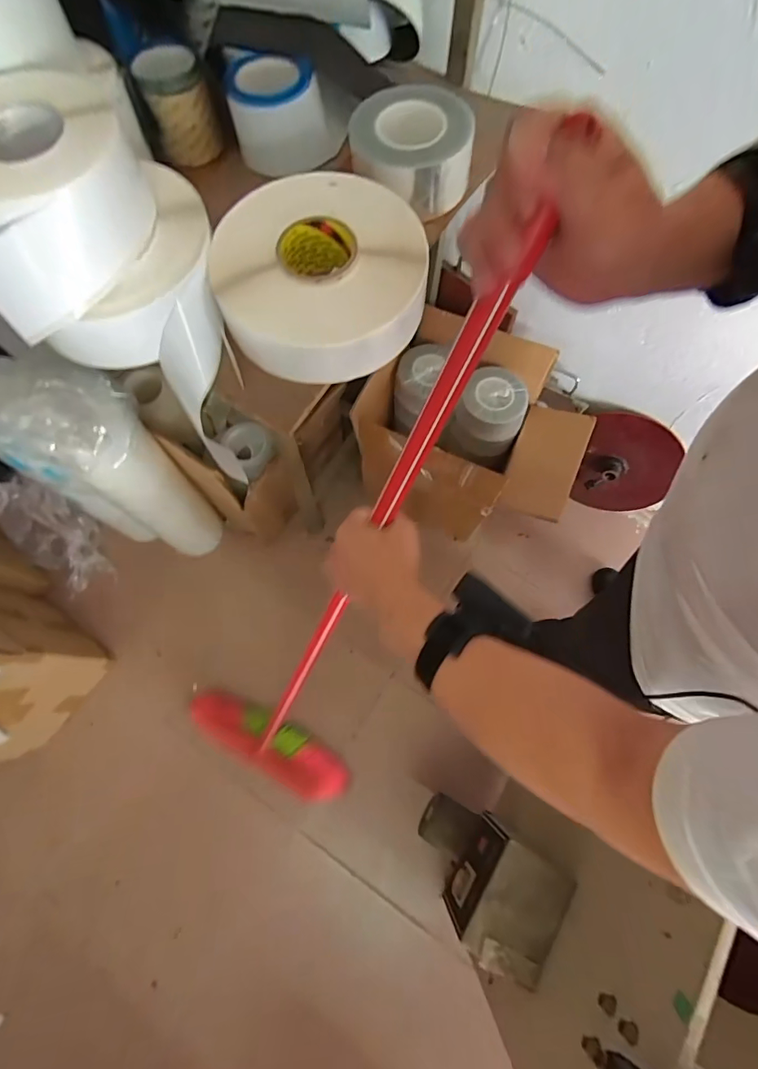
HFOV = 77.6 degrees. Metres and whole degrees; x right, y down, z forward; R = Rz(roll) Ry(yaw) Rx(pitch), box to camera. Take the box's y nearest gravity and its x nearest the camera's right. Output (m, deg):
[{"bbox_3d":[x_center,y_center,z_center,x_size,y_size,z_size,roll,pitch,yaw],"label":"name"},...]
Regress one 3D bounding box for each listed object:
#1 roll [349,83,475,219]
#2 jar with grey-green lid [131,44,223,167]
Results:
[{"bbox_3d":[0.039,-0.466,0.574,0.143,0.071,0.138,1,72,-2],"label":"roll"},{"bbox_3d":[-0.257,-0.546,0.606,0.075,0.091,0.091,-23,74,-9],"label":"jar with grey-green lid"}]

